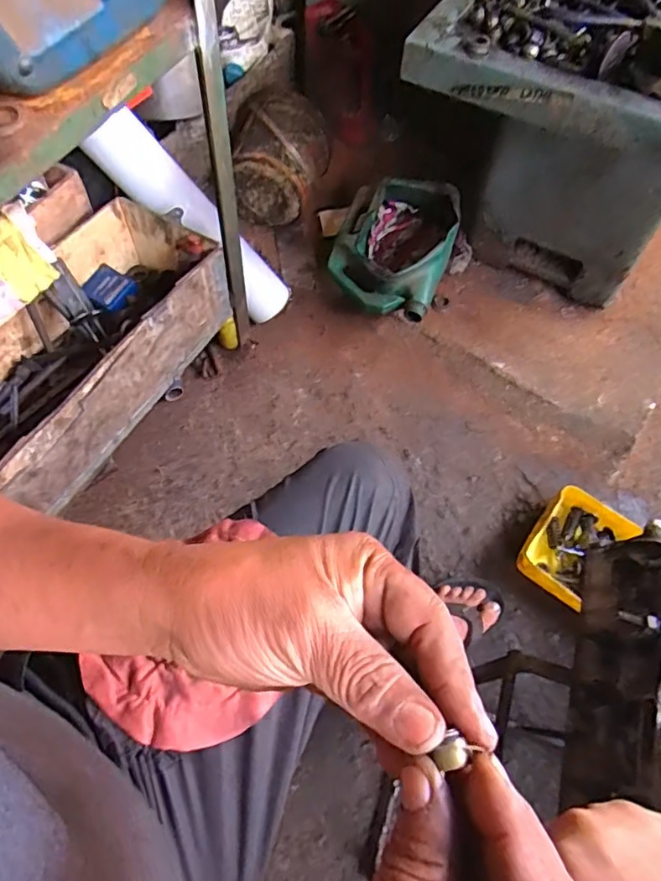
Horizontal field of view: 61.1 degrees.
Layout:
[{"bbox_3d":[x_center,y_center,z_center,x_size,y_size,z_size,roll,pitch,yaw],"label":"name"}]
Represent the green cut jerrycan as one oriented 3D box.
[{"bbox_3d":[0.124,-0.381,1.131,0.234,0.129,0.297,15,61,7],"label":"green cut jerrycan"}]

